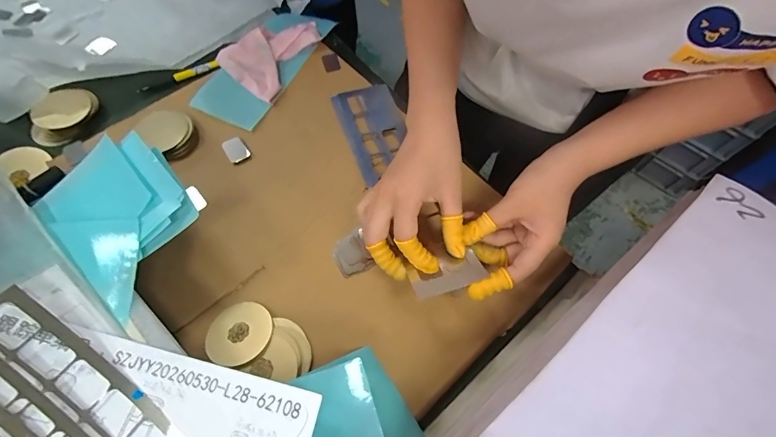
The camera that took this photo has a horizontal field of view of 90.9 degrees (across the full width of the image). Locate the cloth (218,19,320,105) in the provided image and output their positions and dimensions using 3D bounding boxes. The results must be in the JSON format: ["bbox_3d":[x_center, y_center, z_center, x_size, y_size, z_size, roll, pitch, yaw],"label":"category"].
[{"bbox_3d":[-0.157,-0.226,0.513,0.084,0.029,0.140,25,65,11],"label":"cloth"}]

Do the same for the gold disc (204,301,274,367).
[{"bbox_3d":[-0.139,0.106,0.354,0.058,0.004,0.059,-4,50,5],"label":"gold disc"}]

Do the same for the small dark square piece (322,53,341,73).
[{"bbox_3d":[-0.079,-0.216,0.531,0.021,0.004,0.032,-15,65,-9],"label":"small dark square piece"}]

